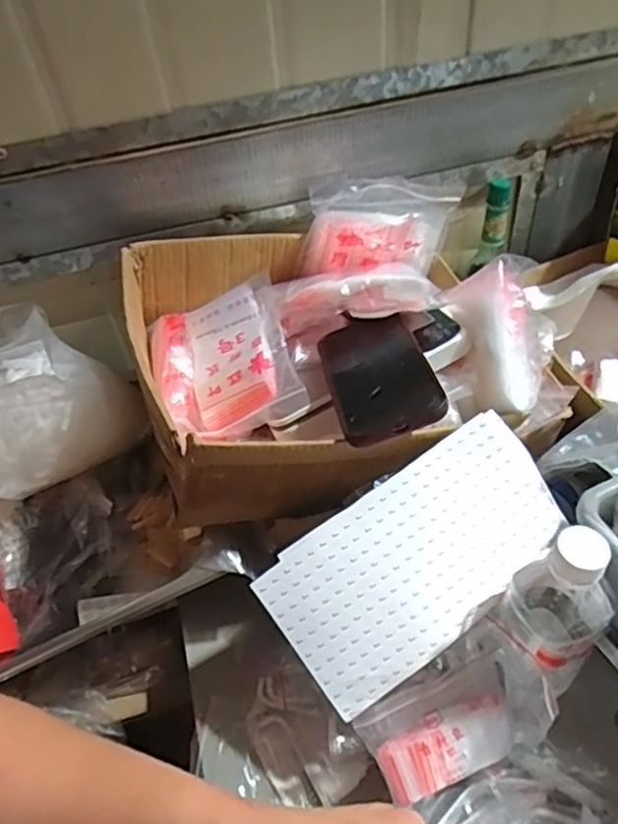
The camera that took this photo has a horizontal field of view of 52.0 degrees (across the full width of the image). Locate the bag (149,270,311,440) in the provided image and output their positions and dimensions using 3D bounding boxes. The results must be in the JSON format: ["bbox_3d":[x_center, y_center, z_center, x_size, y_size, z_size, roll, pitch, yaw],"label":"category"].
[{"bbox_3d":[-0.084,-0.055,0.599,0.128,0.045,0.178,-14,48,-6],"label":"bag"}]

